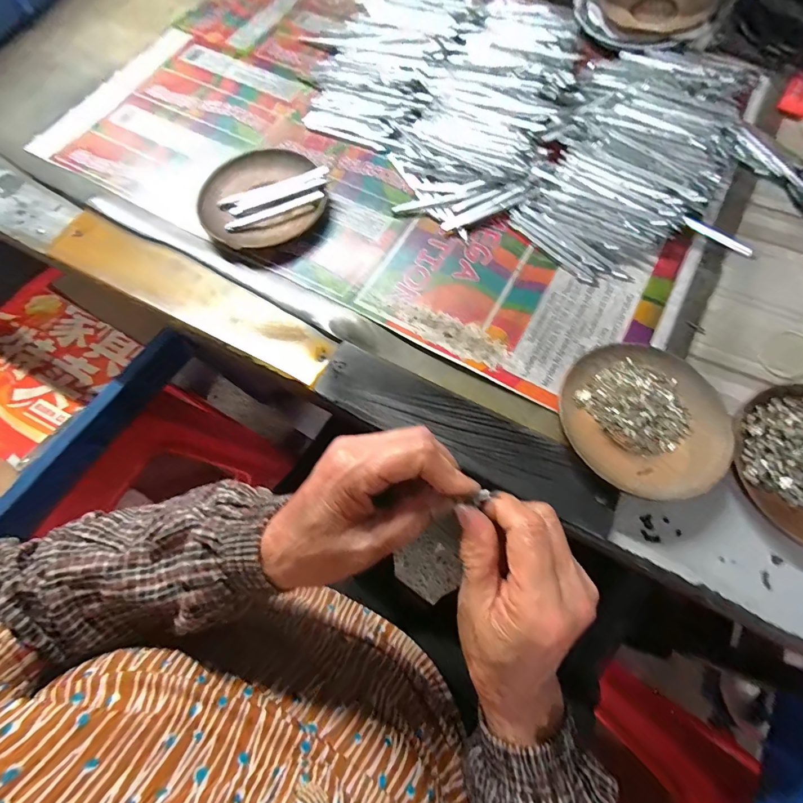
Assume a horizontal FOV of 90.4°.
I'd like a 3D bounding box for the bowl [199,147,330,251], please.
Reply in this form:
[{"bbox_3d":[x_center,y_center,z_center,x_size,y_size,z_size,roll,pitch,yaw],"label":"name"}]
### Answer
[{"bbox_3d":[-0.125,-0.191,0.369,0.111,0.024,0.113,-1,71,1],"label":"bowl"}]

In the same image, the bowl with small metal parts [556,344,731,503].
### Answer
[{"bbox_3d":[0.176,0.010,0.286,0.118,0.024,0.110,-1,71,1],"label":"bowl with small metal parts"}]

